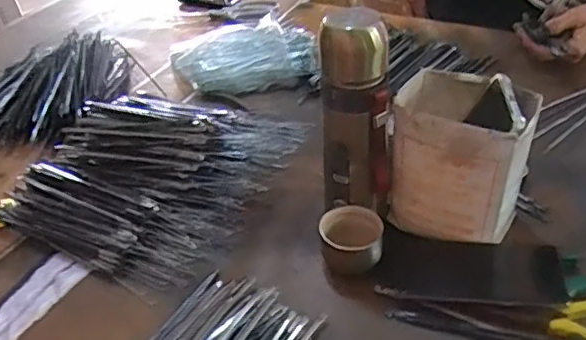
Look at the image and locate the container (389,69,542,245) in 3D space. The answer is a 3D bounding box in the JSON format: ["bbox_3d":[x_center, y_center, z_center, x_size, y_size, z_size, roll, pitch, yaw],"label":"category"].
[{"bbox_3d":[0.166,-0.012,0.603,0.123,0.151,0.105,10,42,17],"label":"container"}]

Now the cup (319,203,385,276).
[{"bbox_3d":[0.061,0.076,0.612,0.062,0.043,0.068,-3,40,2],"label":"cup"}]

